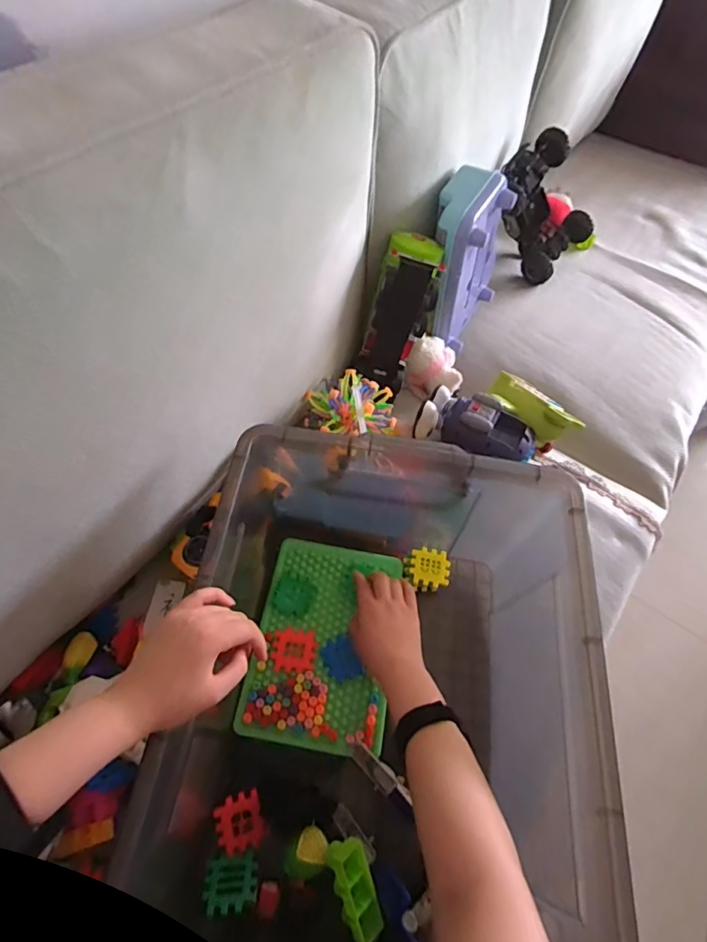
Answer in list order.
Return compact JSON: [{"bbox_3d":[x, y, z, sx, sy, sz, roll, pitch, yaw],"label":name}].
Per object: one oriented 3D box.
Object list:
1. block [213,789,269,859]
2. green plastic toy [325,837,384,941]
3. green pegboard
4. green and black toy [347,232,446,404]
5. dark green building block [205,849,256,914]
[{"bbox_3d":[-0.120,0.373,0.523,0.048,0.009,0.052,-11,82,-21],"label":"block"},{"bbox_3d":[0.003,0.413,0.481,0.036,0.028,0.086,-17,80,-15],"label":"green plastic toy"},{"bbox_3d":[-0.035,0.209,0.620,0.165,0.017,0.242,10,57,3],"label":"green pegboard"},{"bbox_3d":[0.074,-0.254,0.791,0.091,0.223,0.100,24,28,11],"label":"green and black toy"},{"bbox_3d":[-0.122,0.412,0.495,0.049,0.006,0.049,-6,27,-6],"label":"dark green building block"}]

